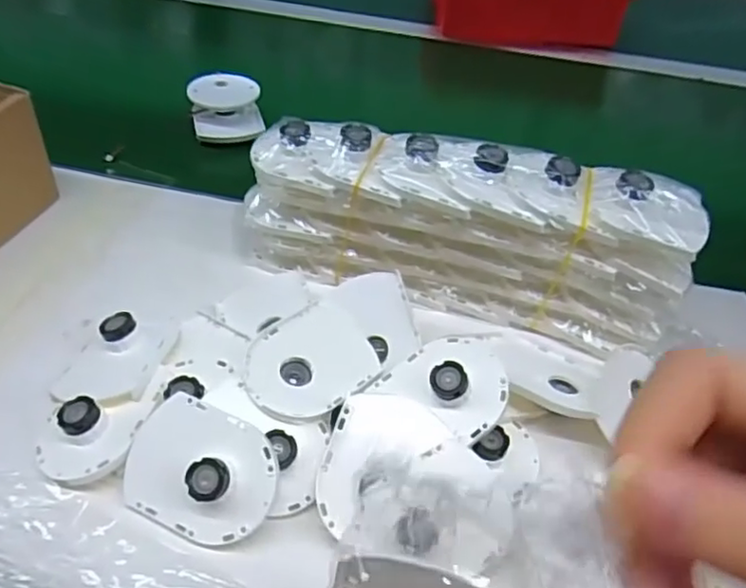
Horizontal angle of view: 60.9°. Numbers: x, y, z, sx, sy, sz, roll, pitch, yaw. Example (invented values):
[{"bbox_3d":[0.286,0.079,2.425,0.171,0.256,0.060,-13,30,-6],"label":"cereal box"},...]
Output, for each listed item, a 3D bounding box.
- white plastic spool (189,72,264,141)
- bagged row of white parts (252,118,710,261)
[{"bbox_3d":[-0.134,-0.171,0.580,0.064,0.034,0.052,-12,45,-17],"label":"white plastic spool"},{"bbox_3d":[0.058,-0.071,0.374,0.262,0.029,0.051,12,43,8],"label":"bagged row of white parts"}]

